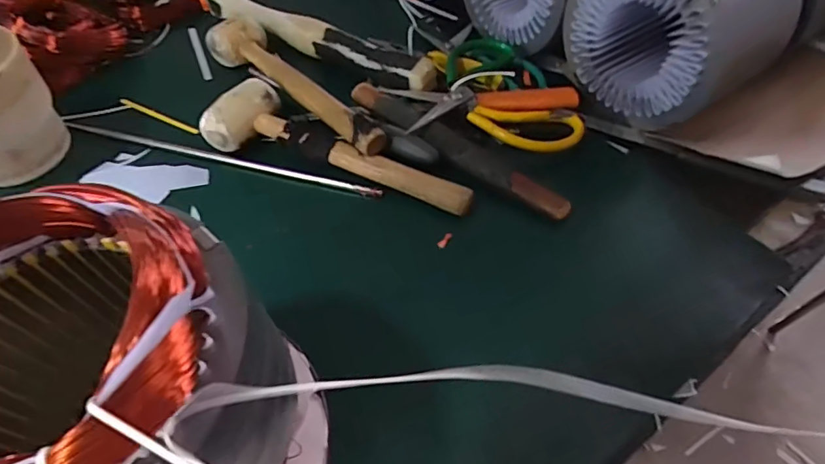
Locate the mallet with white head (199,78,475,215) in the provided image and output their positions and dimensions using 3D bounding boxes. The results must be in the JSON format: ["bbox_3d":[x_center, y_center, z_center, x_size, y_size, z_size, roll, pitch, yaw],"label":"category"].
[{"bbox_3d":[-0.064,-0.075,0.449,0.256,0.045,0.073,17,57,15],"label":"mallet with white head"}]

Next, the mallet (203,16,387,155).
[{"bbox_3d":[-0.123,-0.143,0.487,0.063,0.048,0.260,-33,60,-19],"label":"mallet"}]

